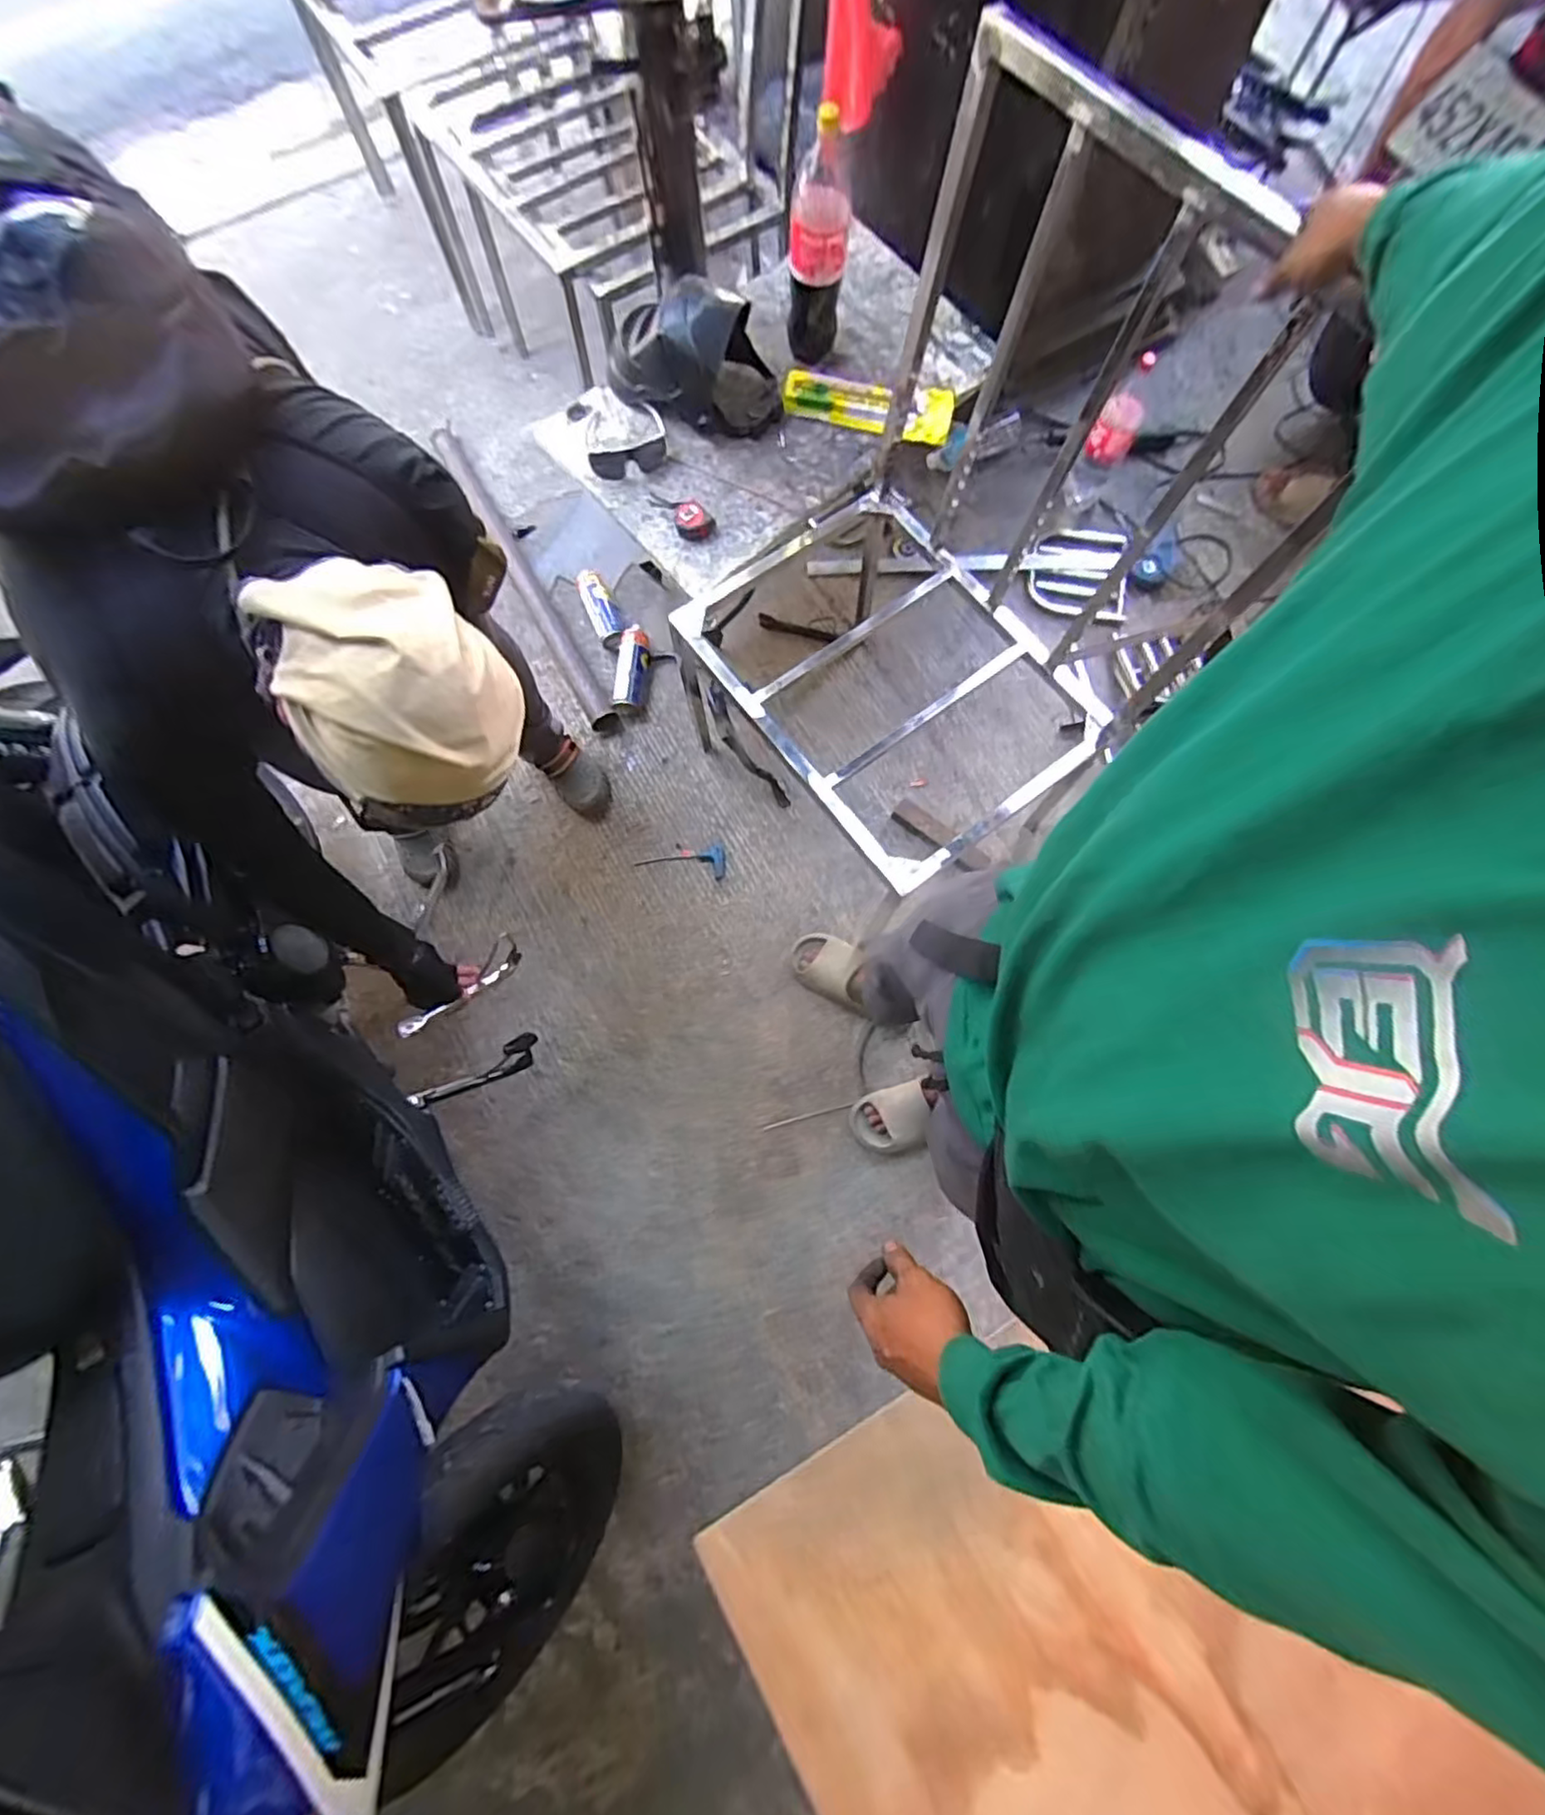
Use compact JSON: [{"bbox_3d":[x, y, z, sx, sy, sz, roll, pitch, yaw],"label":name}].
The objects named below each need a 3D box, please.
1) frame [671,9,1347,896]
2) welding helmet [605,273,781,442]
[{"bbox_3d":[0.229,-0.499,0.891,0.592,0.584,0.673,-39,78,-9],"label":"frame"},{"bbox_3d":[-0.145,-0.974,1.185,0.299,0.172,0.194,-3,76,-1],"label":"welding helmet"}]

